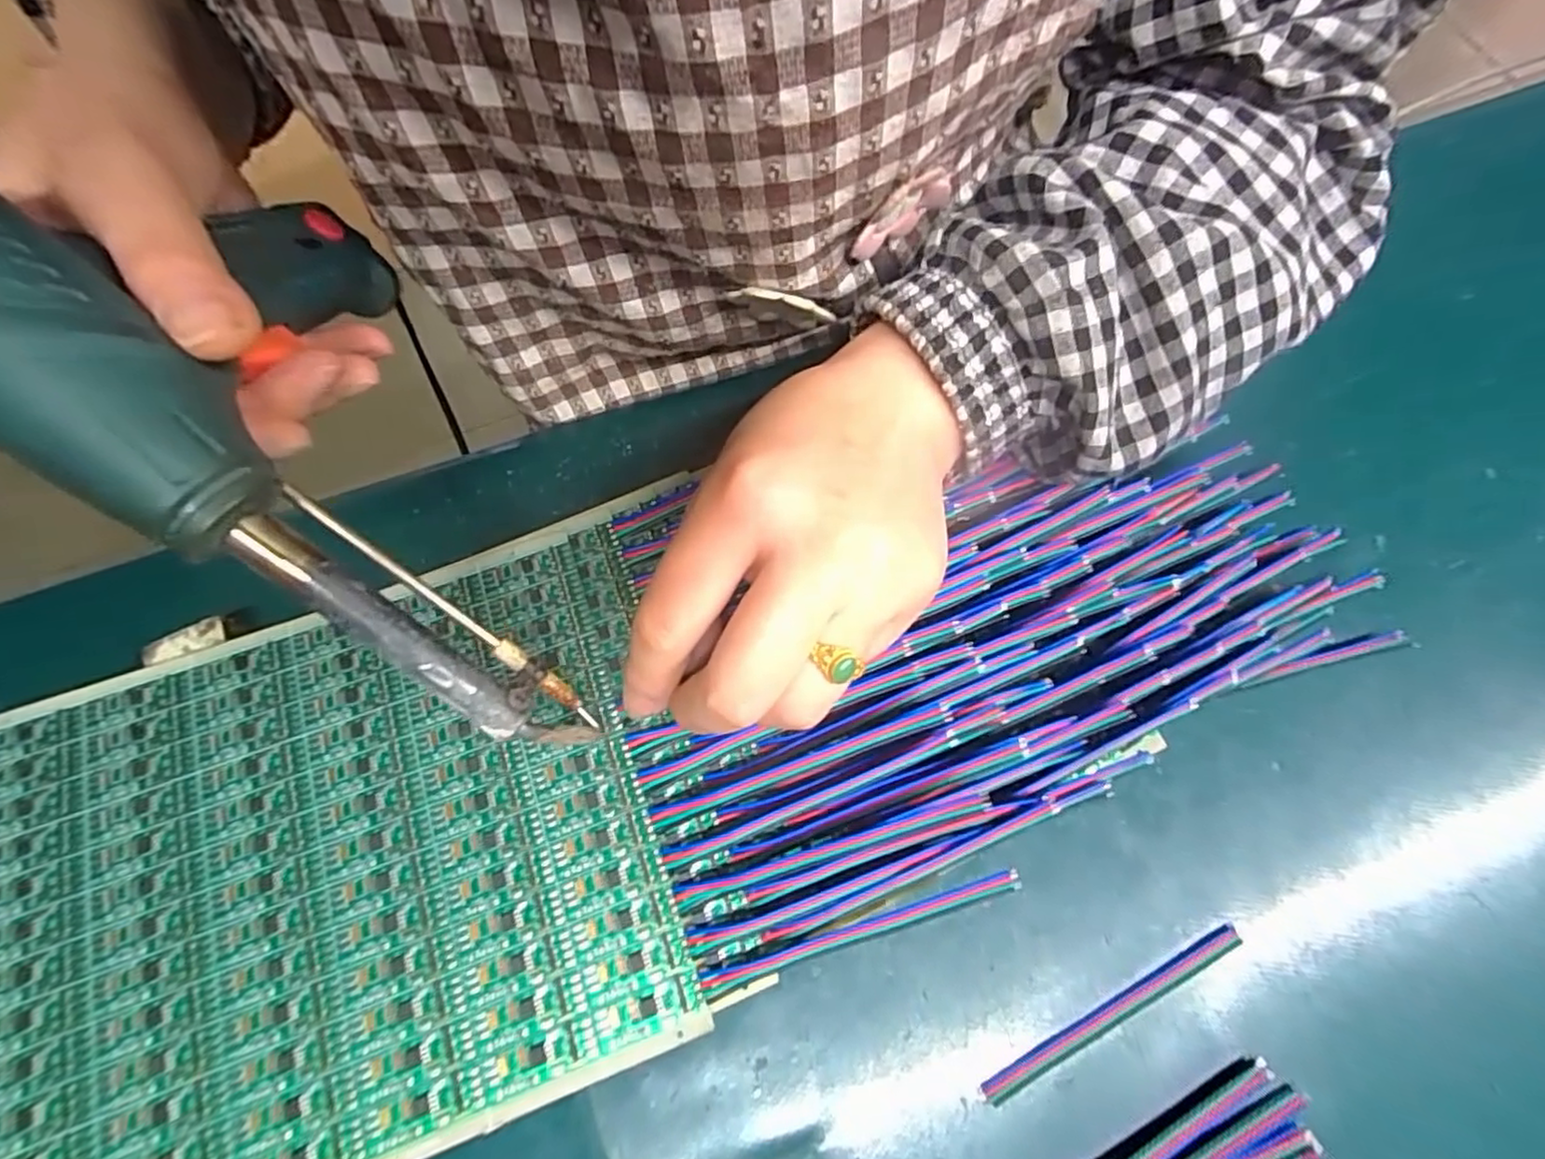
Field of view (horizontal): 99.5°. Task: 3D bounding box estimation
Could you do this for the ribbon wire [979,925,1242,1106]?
[{"bbox_3d":[0.107,0.137,0.205,0.093,0.005,0.009,-26,73,-7],"label":"ribbon wire"}]

